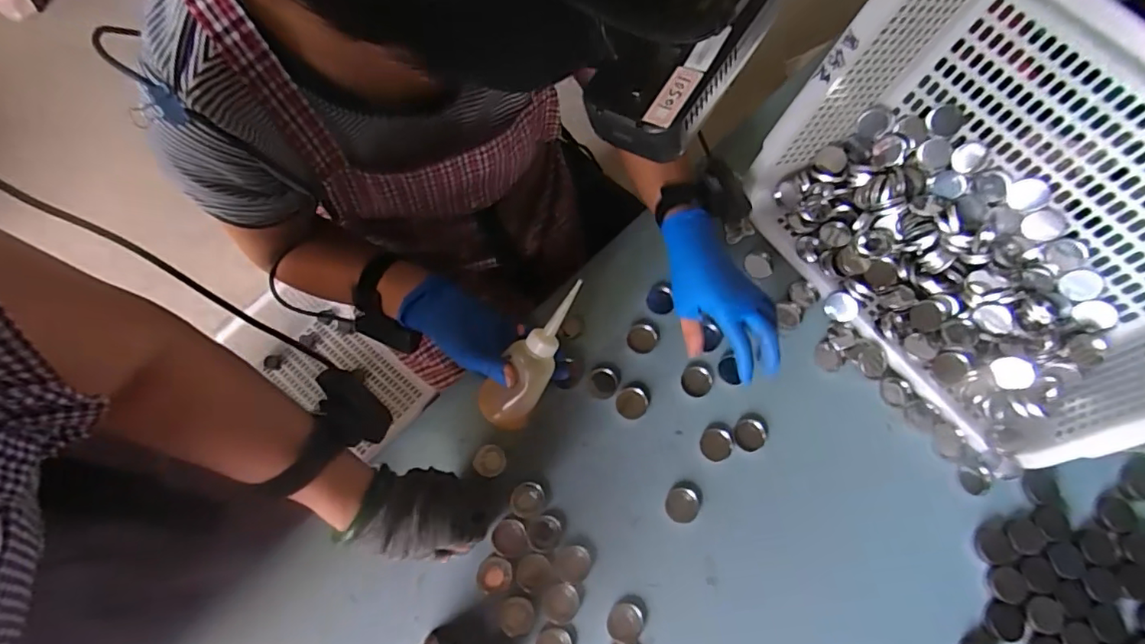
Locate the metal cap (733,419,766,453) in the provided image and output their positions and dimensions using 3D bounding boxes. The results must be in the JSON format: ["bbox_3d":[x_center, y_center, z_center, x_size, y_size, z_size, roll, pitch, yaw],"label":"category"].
[{"bbox_3d":[0.188,0.119,0.588,0.031,0.007,0.033,0,70,-1],"label":"metal cap"}]

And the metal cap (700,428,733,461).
[{"bbox_3d":[0.151,0.128,0.584,0.031,0.010,0.035,31,72,9],"label":"metal cap"}]

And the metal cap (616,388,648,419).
[{"bbox_3d":[0.064,0.087,0.597,0.033,0.010,0.031,0,70,-1],"label":"metal cap"}]

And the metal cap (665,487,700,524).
[{"bbox_3d":[0.112,0.186,0.568,0.033,0.004,0.032,-6,71,-4],"label":"metal cap"}]

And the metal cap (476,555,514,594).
[{"bbox_3d":[-0.075,0.242,0.534,0.034,0.004,0.032,0,70,-1],"label":"metal cap"}]

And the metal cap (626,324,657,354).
[{"bbox_3d":[0.078,0.019,0.624,0.031,0.005,0.033,0,70,-1],"label":"metal cap"}]

